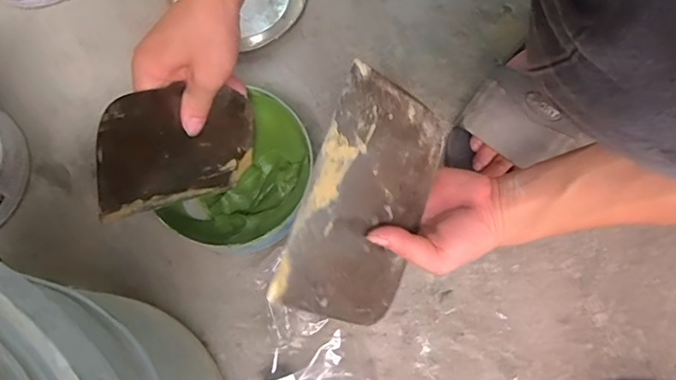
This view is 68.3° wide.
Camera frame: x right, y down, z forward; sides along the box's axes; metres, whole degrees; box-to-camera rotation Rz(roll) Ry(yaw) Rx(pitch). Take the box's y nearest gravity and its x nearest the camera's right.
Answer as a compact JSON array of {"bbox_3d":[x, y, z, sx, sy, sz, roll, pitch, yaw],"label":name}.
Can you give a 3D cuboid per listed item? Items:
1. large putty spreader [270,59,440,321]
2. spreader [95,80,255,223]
[{"bbox_3d":[0.024,0.008,0.391,0.109,0.004,0.186,26,79,-33],"label":"large putty spreader"},{"bbox_3d":[-0.136,-0.037,0.436,0.009,0.152,0.101,22,118,33],"label":"spreader"}]

